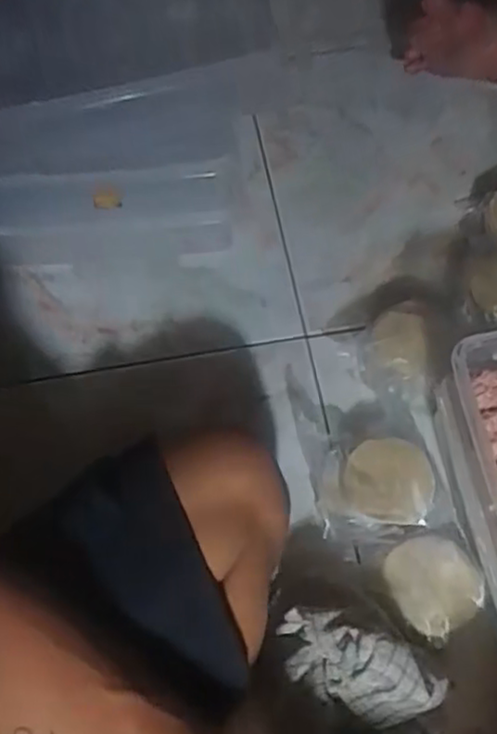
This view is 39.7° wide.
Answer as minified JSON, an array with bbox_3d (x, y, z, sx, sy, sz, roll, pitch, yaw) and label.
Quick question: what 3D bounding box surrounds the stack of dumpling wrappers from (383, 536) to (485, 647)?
[{"bbox_3d":[0.146,0.169,0.540,0.069,0.013,0.070,-30,65,-13],"label":"stack of dumpling wrappers"}]

